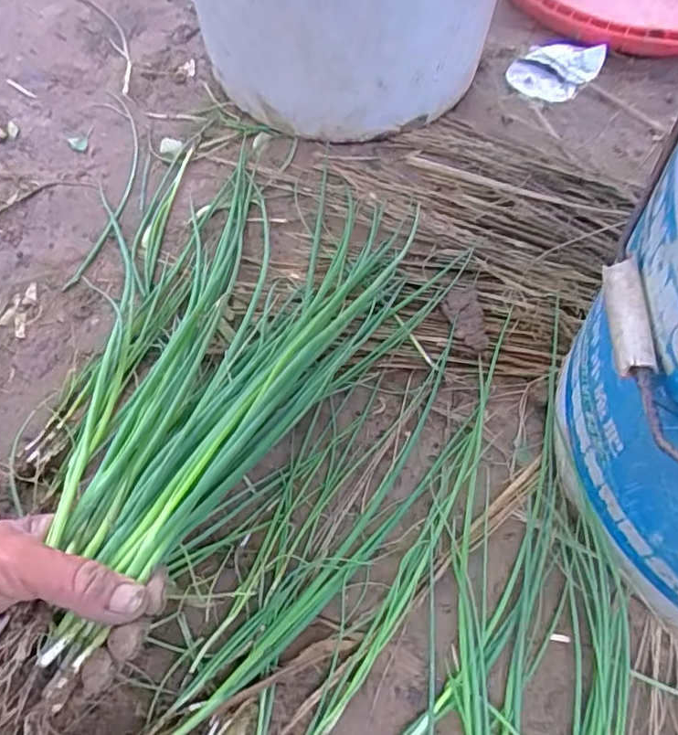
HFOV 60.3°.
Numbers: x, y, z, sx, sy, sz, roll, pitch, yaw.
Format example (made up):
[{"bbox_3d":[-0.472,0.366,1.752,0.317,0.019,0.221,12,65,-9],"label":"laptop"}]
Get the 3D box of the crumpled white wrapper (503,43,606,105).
[{"bbox_3d":[0.204,-0.284,0.546,0.062,0.015,0.086,39,70,19],"label":"crumpled white wrapper"}]

